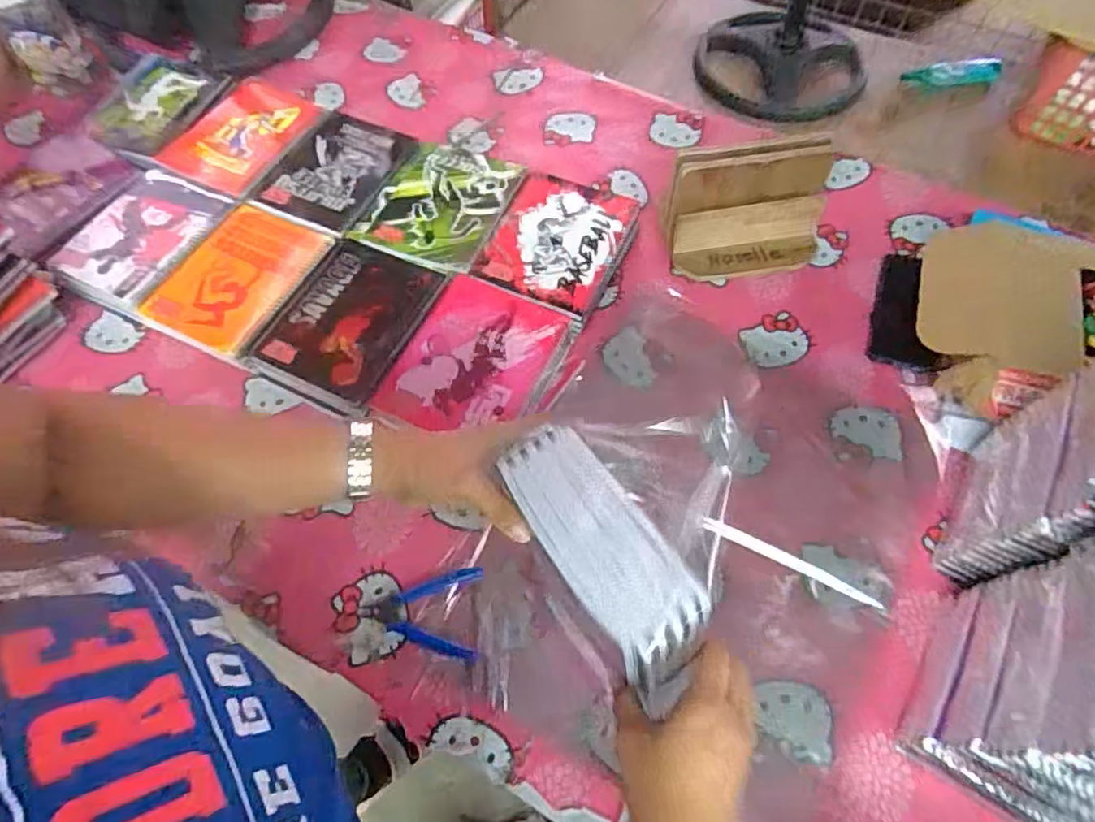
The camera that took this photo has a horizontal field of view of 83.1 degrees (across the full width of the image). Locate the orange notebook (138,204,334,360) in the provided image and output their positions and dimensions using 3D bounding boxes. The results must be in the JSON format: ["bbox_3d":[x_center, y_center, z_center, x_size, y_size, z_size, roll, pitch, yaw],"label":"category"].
[{"bbox_3d":[-0.383,-0.169,0.774,0.160,0.009,0.201,27,69,11],"label":"orange notebook"}]

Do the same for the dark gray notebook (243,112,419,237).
[{"bbox_3d":[-0.295,-0.340,0.865,0.181,0.022,0.215,20,65,12],"label":"dark gray notebook"}]

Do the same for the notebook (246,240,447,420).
[{"bbox_3d":[-0.234,-0.110,0.729,0.171,0.009,0.211,22,65,12],"label":"notebook"}]

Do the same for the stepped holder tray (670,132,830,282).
[{"bbox_3d":[0.249,-0.251,0.766,0.189,0.126,0.109,-10,62,-2],"label":"stepped holder tray"}]

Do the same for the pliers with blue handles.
[{"bbox_3d":[-0.126,0.198,0.612,0.116,0.017,0.082,2,63,3],"label":"pliers with blue handles"}]

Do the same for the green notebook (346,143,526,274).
[{"bbox_3d":[-0.143,-0.277,0.819,0.175,0.020,0.199,20,65,12],"label":"green notebook"}]

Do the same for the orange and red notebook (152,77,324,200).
[{"bbox_3d":[-0.443,-0.406,0.905,0.175,0.020,0.225,23,64,9],"label":"orange and red notebook"}]

